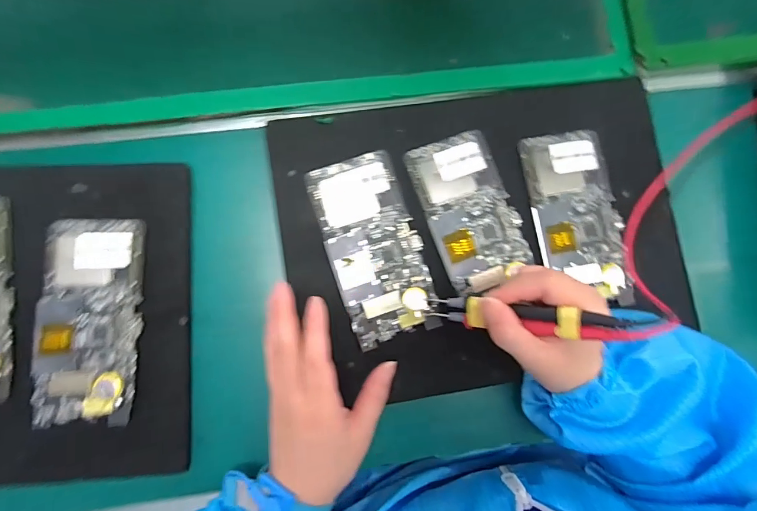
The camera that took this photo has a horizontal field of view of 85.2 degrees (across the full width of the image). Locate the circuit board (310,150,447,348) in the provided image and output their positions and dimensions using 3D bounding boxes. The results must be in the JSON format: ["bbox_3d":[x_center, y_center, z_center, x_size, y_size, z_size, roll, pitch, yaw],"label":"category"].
[{"bbox_3d":[-0.003,-0.008,0.344,0.076,0.008,0.153,-20,86,-6],"label":"circuit board"}]

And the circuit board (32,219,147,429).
[{"bbox_3d":[-0.225,0.049,0.320,0.074,0.005,0.155,-1,84,-4],"label":"circuit board"}]

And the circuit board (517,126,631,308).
[{"bbox_3d":[0.172,-0.034,0.355,0.073,0.010,0.150,-10,85,-5],"label":"circuit board"}]

